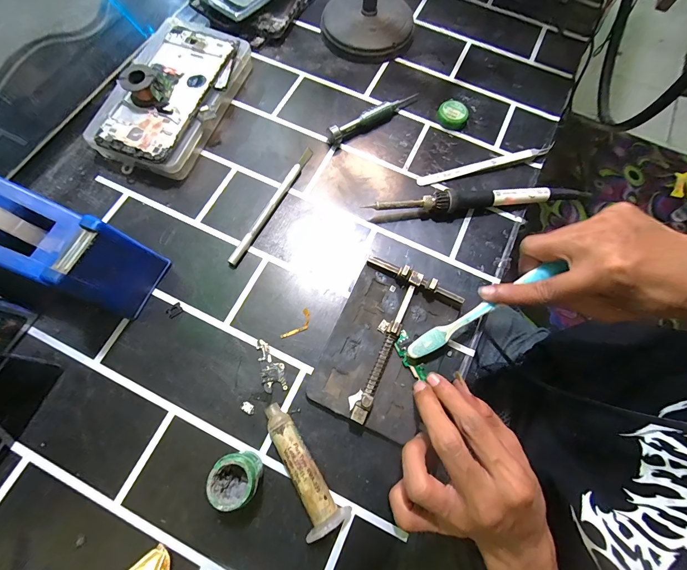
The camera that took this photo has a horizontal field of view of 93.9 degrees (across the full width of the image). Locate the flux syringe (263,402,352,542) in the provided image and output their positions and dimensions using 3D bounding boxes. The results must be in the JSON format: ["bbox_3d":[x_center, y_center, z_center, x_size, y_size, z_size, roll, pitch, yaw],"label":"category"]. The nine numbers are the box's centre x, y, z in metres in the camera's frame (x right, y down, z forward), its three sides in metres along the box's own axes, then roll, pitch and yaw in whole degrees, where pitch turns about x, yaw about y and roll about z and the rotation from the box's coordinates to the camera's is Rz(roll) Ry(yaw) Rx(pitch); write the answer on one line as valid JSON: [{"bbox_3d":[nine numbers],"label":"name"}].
[{"bbox_3d":[-0.028,0.124,0.226,0.027,0.023,0.086,-25,73,-10],"label":"flux syringe"}]

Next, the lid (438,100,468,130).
[{"bbox_3d":[0.116,-0.181,0.340,0.030,0.013,0.028,22,72,6],"label":"lid"}]

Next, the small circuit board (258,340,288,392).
[{"bbox_3d":[-0.057,0.064,0.256,0.019,0.004,0.041,-11,71,-5],"label":"small circuit board"}]

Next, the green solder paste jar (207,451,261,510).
[{"bbox_3d":[-0.070,0.129,0.216,0.029,0.036,0.029,0,71,-1],"label":"green solder paste jar"}]

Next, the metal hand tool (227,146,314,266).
[{"bbox_3d":[-0.066,-0.077,0.301,0.009,0.008,0.138,26,72,8],"label":"metal hand tool"}]

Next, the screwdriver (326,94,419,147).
[{"bbox_3d":[0.035,-0.176,0.332,0.113,0.018,0.018,-35,75,-12],"label":"screwdriver"}]

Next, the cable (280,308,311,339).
[{"bbox_3d":[-0.037,0.034,0.266,0.013,0.004,0.032,38,74,11],"label":"cable"}]

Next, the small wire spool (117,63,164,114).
[{"bbox_3d":[-0.186,-0.178,0.295,0.035,0.022,0.039,-31,74,-11],"label":"small wire spool"}]

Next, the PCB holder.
[{"bbox_3d":[0.035,0.046,0.255,0.085,0.022,0.124,24,72,7],"label":"PCB holder"}]

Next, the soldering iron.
[{"bbox_3d":[0.127,-0.082,0.302,0.204,0.021,0.020,-7,71,-4],"label":"soldering iron"}]

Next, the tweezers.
[{"bbox_3d":[0.144,-0.122,0.323,0.143,0.008,0.011,-14,72,-6],"label":"tweezers"}]

